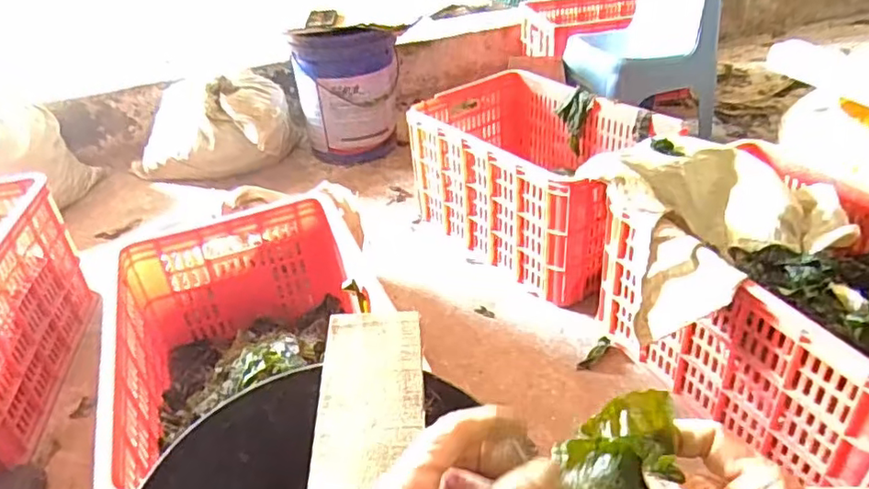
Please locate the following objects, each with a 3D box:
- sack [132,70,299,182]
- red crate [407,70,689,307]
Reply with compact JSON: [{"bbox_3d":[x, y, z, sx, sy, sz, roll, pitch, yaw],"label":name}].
[{"bbox_3d":[-0.624,-0.330,1.733,0.462,0.240,0.323,-19,37,-21],"label":"sack"},{"bbox_3d":[0.229,-0.149,1.351,0.353,0.287,0.522,-26,40,-29],"label":"red crate"}]

